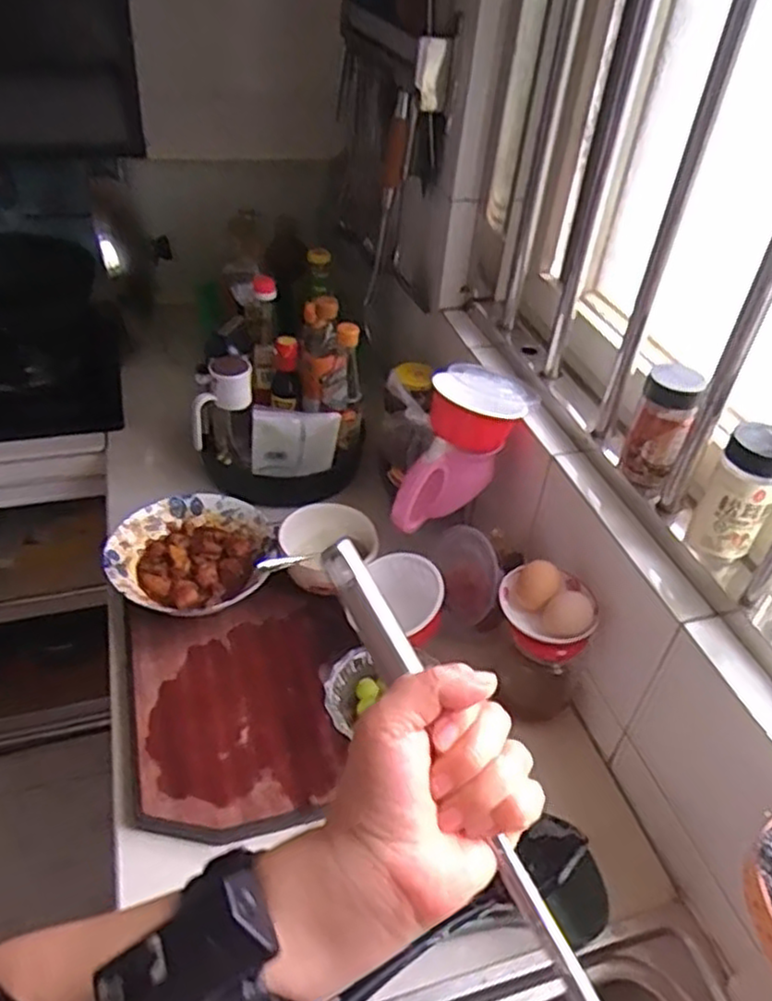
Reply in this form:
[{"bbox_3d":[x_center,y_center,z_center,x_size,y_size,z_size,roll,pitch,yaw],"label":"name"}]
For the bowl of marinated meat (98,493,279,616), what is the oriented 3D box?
[{"bbox_3d":[-0.238,0.076,0.923,0.192,0.074,0.188,3,40,-3],"label":"bowl of marinated meat"}]

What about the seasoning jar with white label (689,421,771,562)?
[{"bbox_3d":[0.317,-0.007,0.653,0.055,0.121,0.054,27,45,23],"label":"seasoning jar with white label"}]

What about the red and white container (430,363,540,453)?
[{"bbox_3d":[0.120,-0.117,0.899,0.109,0.068,0.113,3,40,-3],"label":"red and white container"}]

